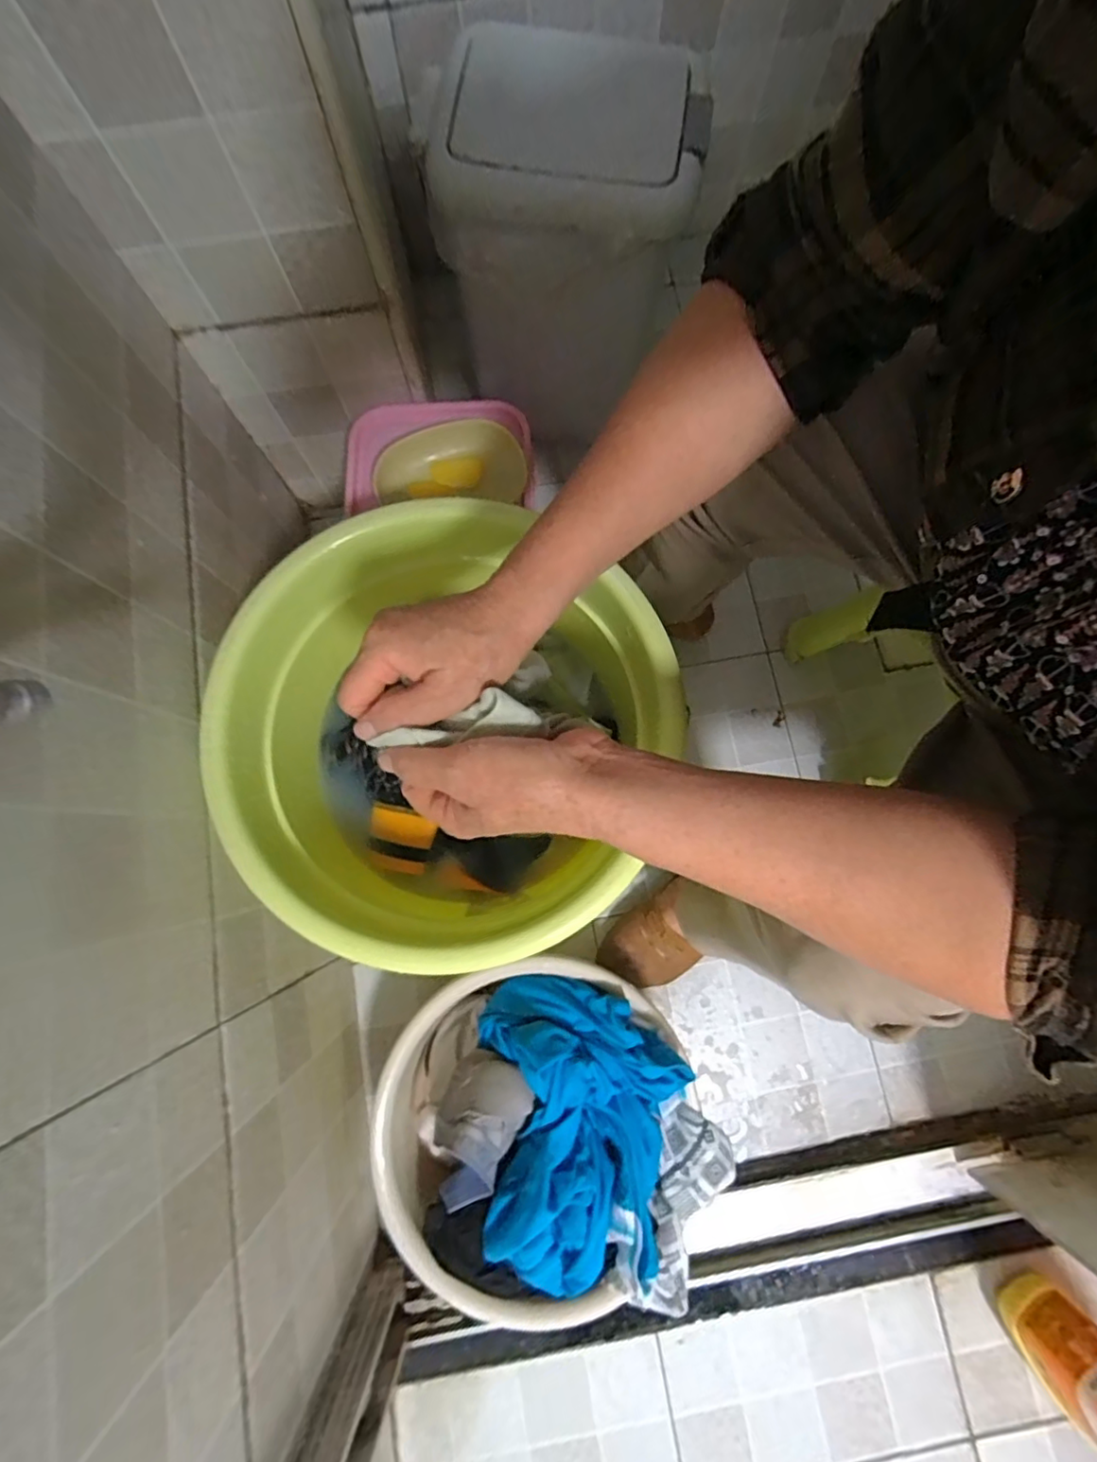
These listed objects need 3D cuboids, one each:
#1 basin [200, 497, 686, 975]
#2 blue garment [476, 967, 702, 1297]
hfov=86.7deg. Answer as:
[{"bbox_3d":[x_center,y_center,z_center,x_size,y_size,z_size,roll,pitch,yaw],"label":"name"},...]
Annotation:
[{"bbox_3d":[-0.082,0.011,0.502,0.335,0.186,0.347,0,78,-1],"label":"basin"},{"bbox_3d":[0.026,0.371,0.539,0.194,0.075,0.253,6,78,0],"label":"blue garment"}]

